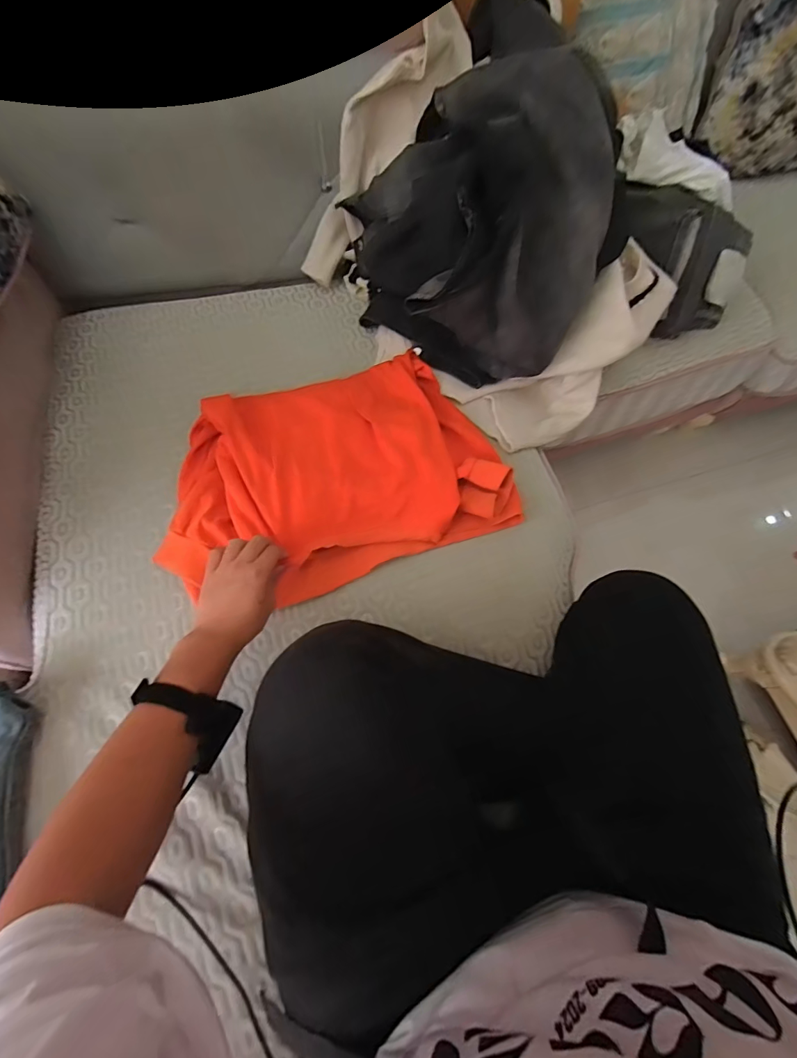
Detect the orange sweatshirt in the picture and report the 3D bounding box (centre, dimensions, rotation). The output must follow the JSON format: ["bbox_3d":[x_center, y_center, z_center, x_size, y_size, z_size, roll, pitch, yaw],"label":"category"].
[{"bbox_3d":[-0.087,-0.082,0.604,0.451,0.045,0.308,-15,66,-10],"label":"orange sweatshirt"}]

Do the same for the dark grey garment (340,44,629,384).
[{"bbox_3d":[0.116,-0.438,0.615,0.357,0.269,0.316,3,65,-1],"label":"dark grey garment"}]

